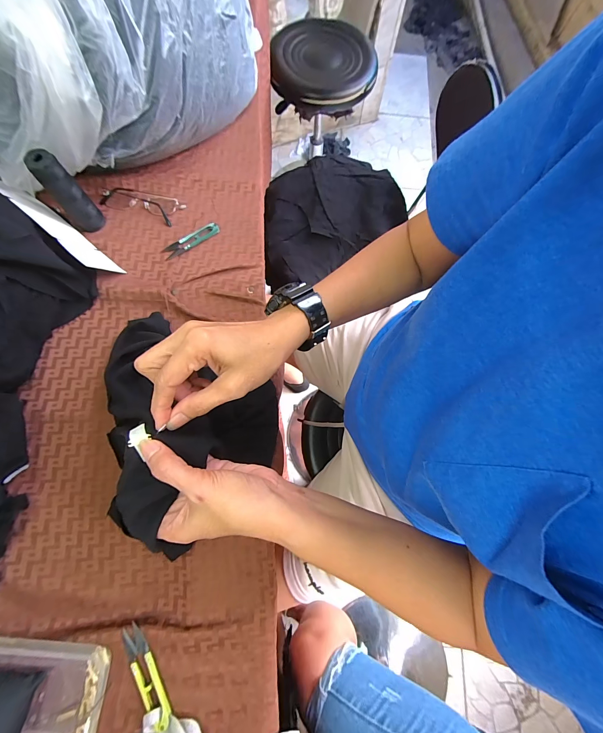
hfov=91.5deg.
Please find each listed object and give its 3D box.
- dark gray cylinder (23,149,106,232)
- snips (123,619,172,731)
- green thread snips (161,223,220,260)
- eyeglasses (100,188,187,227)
[{"bbox_3d":[-0.345,-0.252,0.434,0.043,0.111,0.031,-41,80,-11],"label":"dark gray cylinder"},{"bbox_3d":[-0.169,0.337,0.321,0.024,0.007,0.100,-34,79,-10],"label":"snips"},{"bbox_3d":[-0.183,-0.210,0.487,0.100,0.006,0.024,-34,79,-10],"label":"green thread snips"},{"bbox_3d":[-0.274,-0.280,0.499,0.135,0.022,0.045,17,76,3],"label":"eyeglasses"}]

